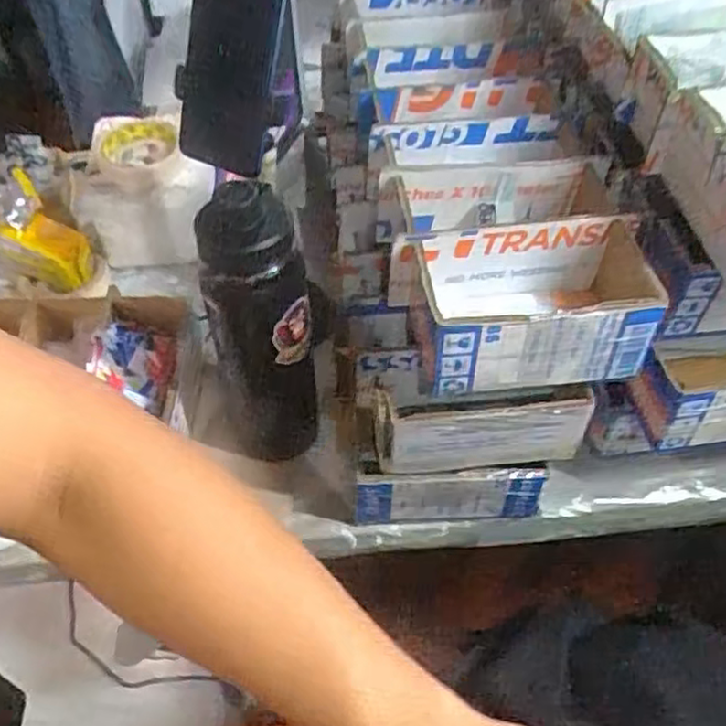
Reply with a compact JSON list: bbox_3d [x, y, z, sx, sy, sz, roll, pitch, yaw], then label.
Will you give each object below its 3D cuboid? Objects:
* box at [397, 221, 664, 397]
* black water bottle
[{"bbox_3d":[0.113,-0.039,0.497,0.148,0.078,0.094,-6,50,-6],"label":"box"},{"bbox_3d":[-0.082,-0.009,0.584,0.074,0.305,0.074,-13,51,-11],"label":"black water bottle"}]

